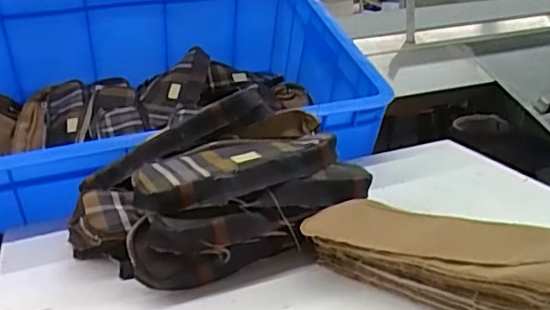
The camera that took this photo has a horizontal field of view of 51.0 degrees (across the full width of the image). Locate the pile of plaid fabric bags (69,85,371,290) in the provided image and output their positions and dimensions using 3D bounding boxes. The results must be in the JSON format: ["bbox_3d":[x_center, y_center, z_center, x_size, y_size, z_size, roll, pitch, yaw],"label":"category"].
[{"bbox_3d":[-0.055,0.030,0.525,0.246,0.106,0.167,-16,23,-26],"label":"pile of plaid fabric bags"}]

